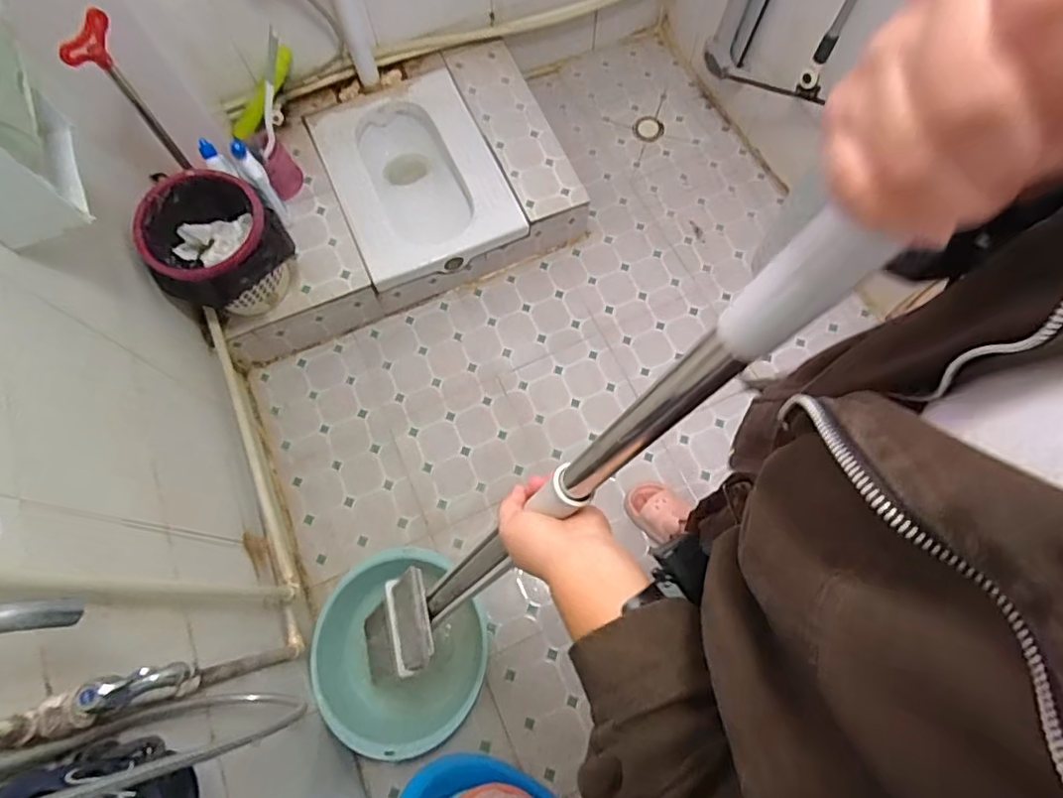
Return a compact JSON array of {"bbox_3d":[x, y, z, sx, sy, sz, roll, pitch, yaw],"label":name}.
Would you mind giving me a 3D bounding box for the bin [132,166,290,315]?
[{"bbox_3d":[-0.658,-0.305,1.240,0.241,0.251,0.257,-1,70,2],"label":"bin"}]

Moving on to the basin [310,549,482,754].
[{"bbox_3d":[-0.258,0.500,1.154,0.326,0.160,0.360,-26,71,-8],"label":"basin"}]

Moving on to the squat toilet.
[{"bbox_3d":[-0.307,-0.578,1.539,0.412,0.193,0.569,-23,71,-7],"label":"squat toilet"}]

